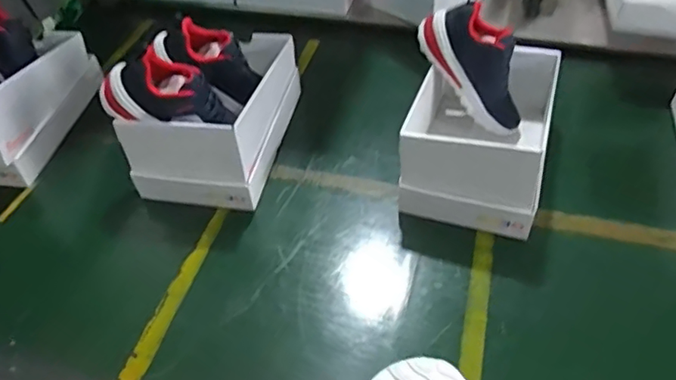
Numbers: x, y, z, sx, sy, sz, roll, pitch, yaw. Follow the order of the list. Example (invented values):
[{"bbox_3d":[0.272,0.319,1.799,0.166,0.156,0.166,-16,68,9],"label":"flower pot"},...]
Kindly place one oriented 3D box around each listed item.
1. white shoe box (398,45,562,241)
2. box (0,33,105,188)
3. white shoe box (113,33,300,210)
[{"bbox_3d":[0.196,-0.088,0.760,0.171,0.131,0.268,13,46,14],"label":"white shoe box"},{"bbox_3d":[-0.511,-0.147,0.840,0.162,0.141,0.266,4,45,7],"label":"box"},{"bbox_3d":[-0.166,-0.114,0.807,0.163,0.128,0.265,9,46,11],"label":"white shoe box"}]

